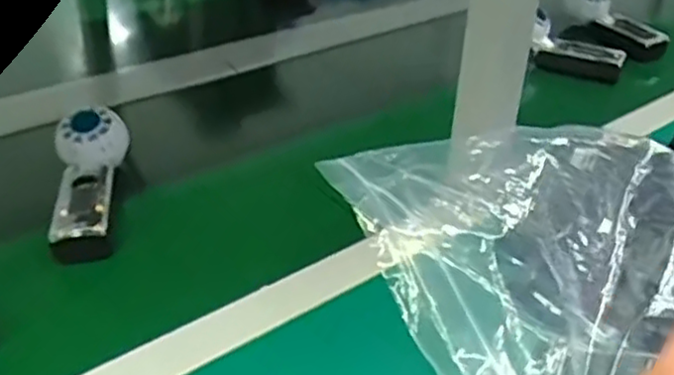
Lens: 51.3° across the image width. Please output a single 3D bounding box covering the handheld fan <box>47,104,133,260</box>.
[{"bbox_3d":[-0.212,-0.009,0.605,0.064,0.055,0.160,-7,35,-14],"label":"handheld fan"}]

